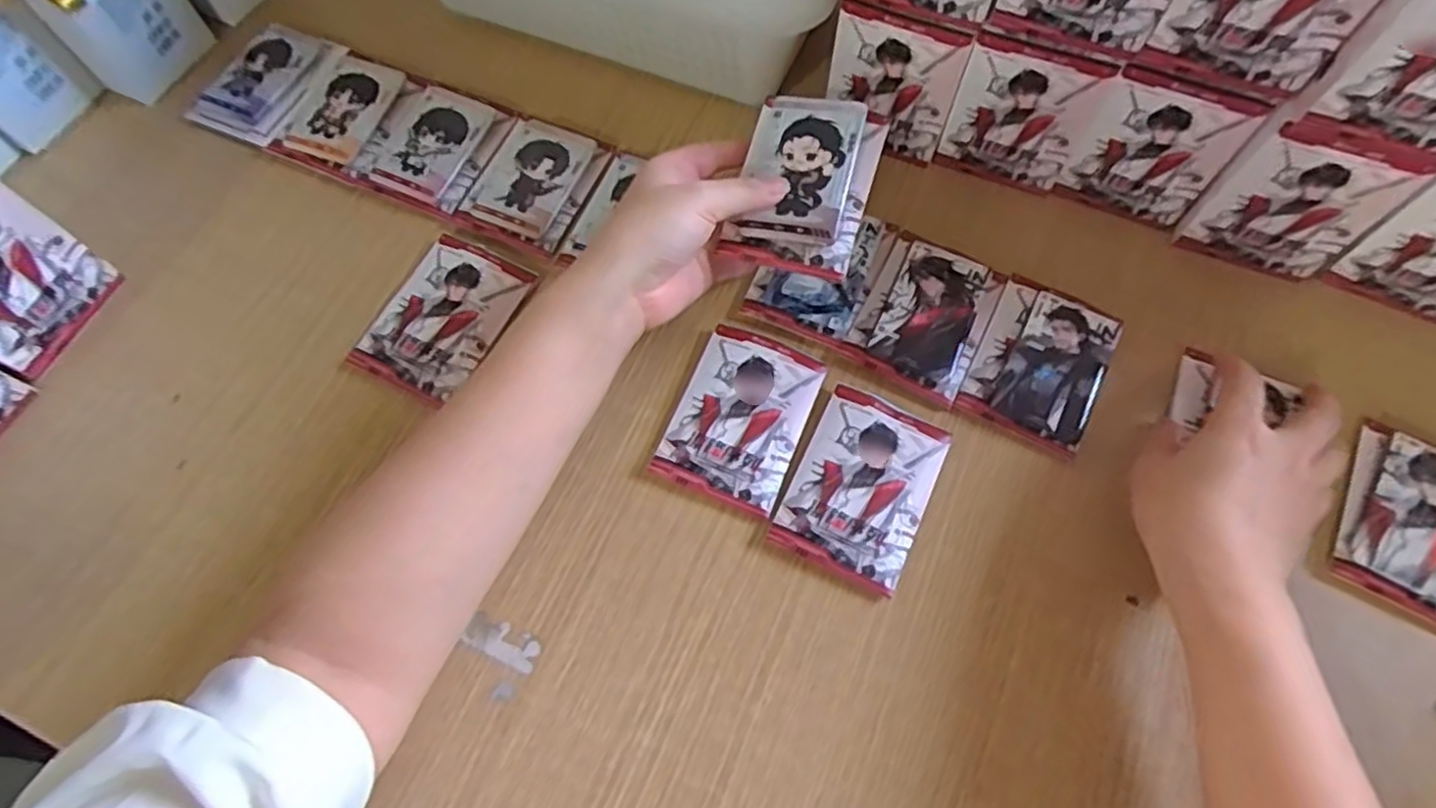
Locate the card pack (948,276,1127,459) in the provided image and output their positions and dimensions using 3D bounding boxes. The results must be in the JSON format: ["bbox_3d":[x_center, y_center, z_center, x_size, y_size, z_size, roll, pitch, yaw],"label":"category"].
[{"bbox_3d":[0.194,-0.027,0.440,0.071,0.019,0.099,26,69,12],"label":"card pack"}]

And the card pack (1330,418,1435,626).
[{"bbox_3d":[0.380,0.066,0.396,0.073,0.020,0.096,29,69,13],"label":"card pack"}]

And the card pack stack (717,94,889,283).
[{"bbox_3d":[0.047,-0.122,0.405,0.069,0.016,0.097,15,85,15],"label":"card pack stack"}]

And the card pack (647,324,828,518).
[{"bbox_3d":[0.014,0.006,0.432,0.072,0.014,0.102,20,68,10],"label":"card pack"}]

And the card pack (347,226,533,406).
[{"bbox_3d":[-0.171,-0.056,0.457,0.070,0.010,0.102,28,72,10],"label":"card pack"}]

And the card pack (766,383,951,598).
[{"bbox_3d":[0.081,0.046,0.414,0.071,0.013,0.102,24,68,11],"label":"card pack"}]

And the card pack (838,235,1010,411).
[{"bbox_3d":[0.129,-0.057,0.453,0.073,0.019,0.098,27,69,12],"label":"card pack"}]

